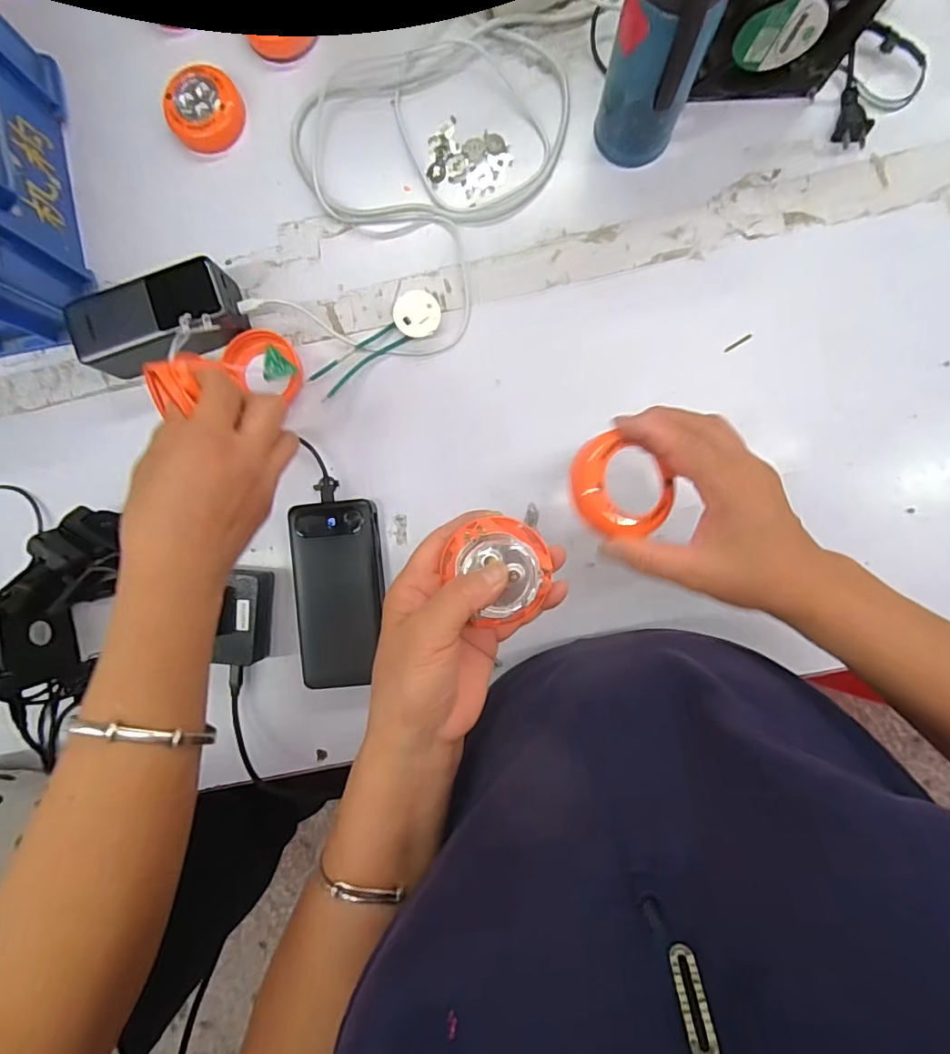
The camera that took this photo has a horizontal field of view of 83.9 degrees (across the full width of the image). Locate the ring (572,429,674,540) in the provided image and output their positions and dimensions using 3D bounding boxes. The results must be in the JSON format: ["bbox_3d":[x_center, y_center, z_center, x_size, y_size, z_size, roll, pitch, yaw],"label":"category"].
[{"bbox_3d":[0.089,-0.022,0.323,0.057,0.014,0.063,-38,88,3],"label":"ring"}]

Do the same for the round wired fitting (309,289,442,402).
[{"bbox_3d":[-0.086,-0.158,0.455,0.124,0.020,0.038,-30,88,3],"label":"round wired fitting"}]

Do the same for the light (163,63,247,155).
[{"bbox_3d":[-0.237,-0.367,0.463,0.062,0.022,0.059,-4,90,3],"label":"light"}]

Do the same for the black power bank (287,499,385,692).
[{"bbox_3d":[-0.115,0.057,0.456,0.075,0.027,0.155,-6,90,3],"label":"black power bank"}]

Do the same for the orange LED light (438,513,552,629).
[{"bbox_3d":[0.017,0.022,0.307,0.053,0.020,0.058,-44,88,2],"label":"orange LED light"}]

